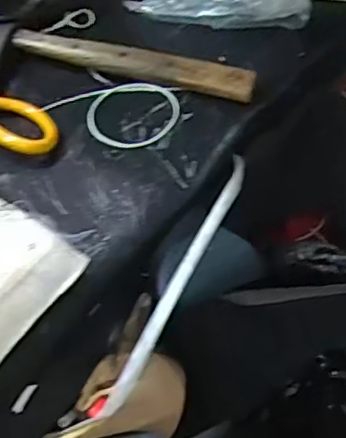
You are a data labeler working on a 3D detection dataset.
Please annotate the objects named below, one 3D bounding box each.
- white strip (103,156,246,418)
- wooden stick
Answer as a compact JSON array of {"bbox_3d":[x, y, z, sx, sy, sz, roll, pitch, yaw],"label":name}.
[{"bbox_3d":[0.010,0.034,0.414,0.018,0.026,0.213,20,57,17],"label":"white strip"},{"bbox_3d":[-0.035,-0.129,0.498,0.209,0.013,0.023,15,55,13],"label":"wooden stick"}]

